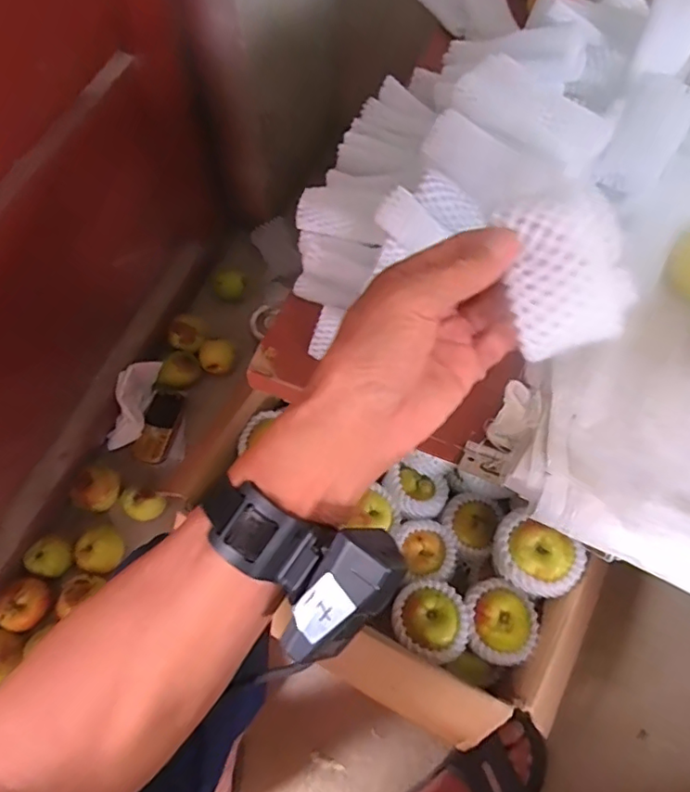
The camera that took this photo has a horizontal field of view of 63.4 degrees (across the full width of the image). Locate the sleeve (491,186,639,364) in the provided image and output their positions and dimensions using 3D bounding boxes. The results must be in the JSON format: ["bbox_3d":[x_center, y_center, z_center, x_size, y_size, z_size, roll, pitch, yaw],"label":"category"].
[{"bbox_3d":[0.112,-0.064,0.287,0.056,0.051,0.066,-8,62,-6],"label":"sleeve"}]

